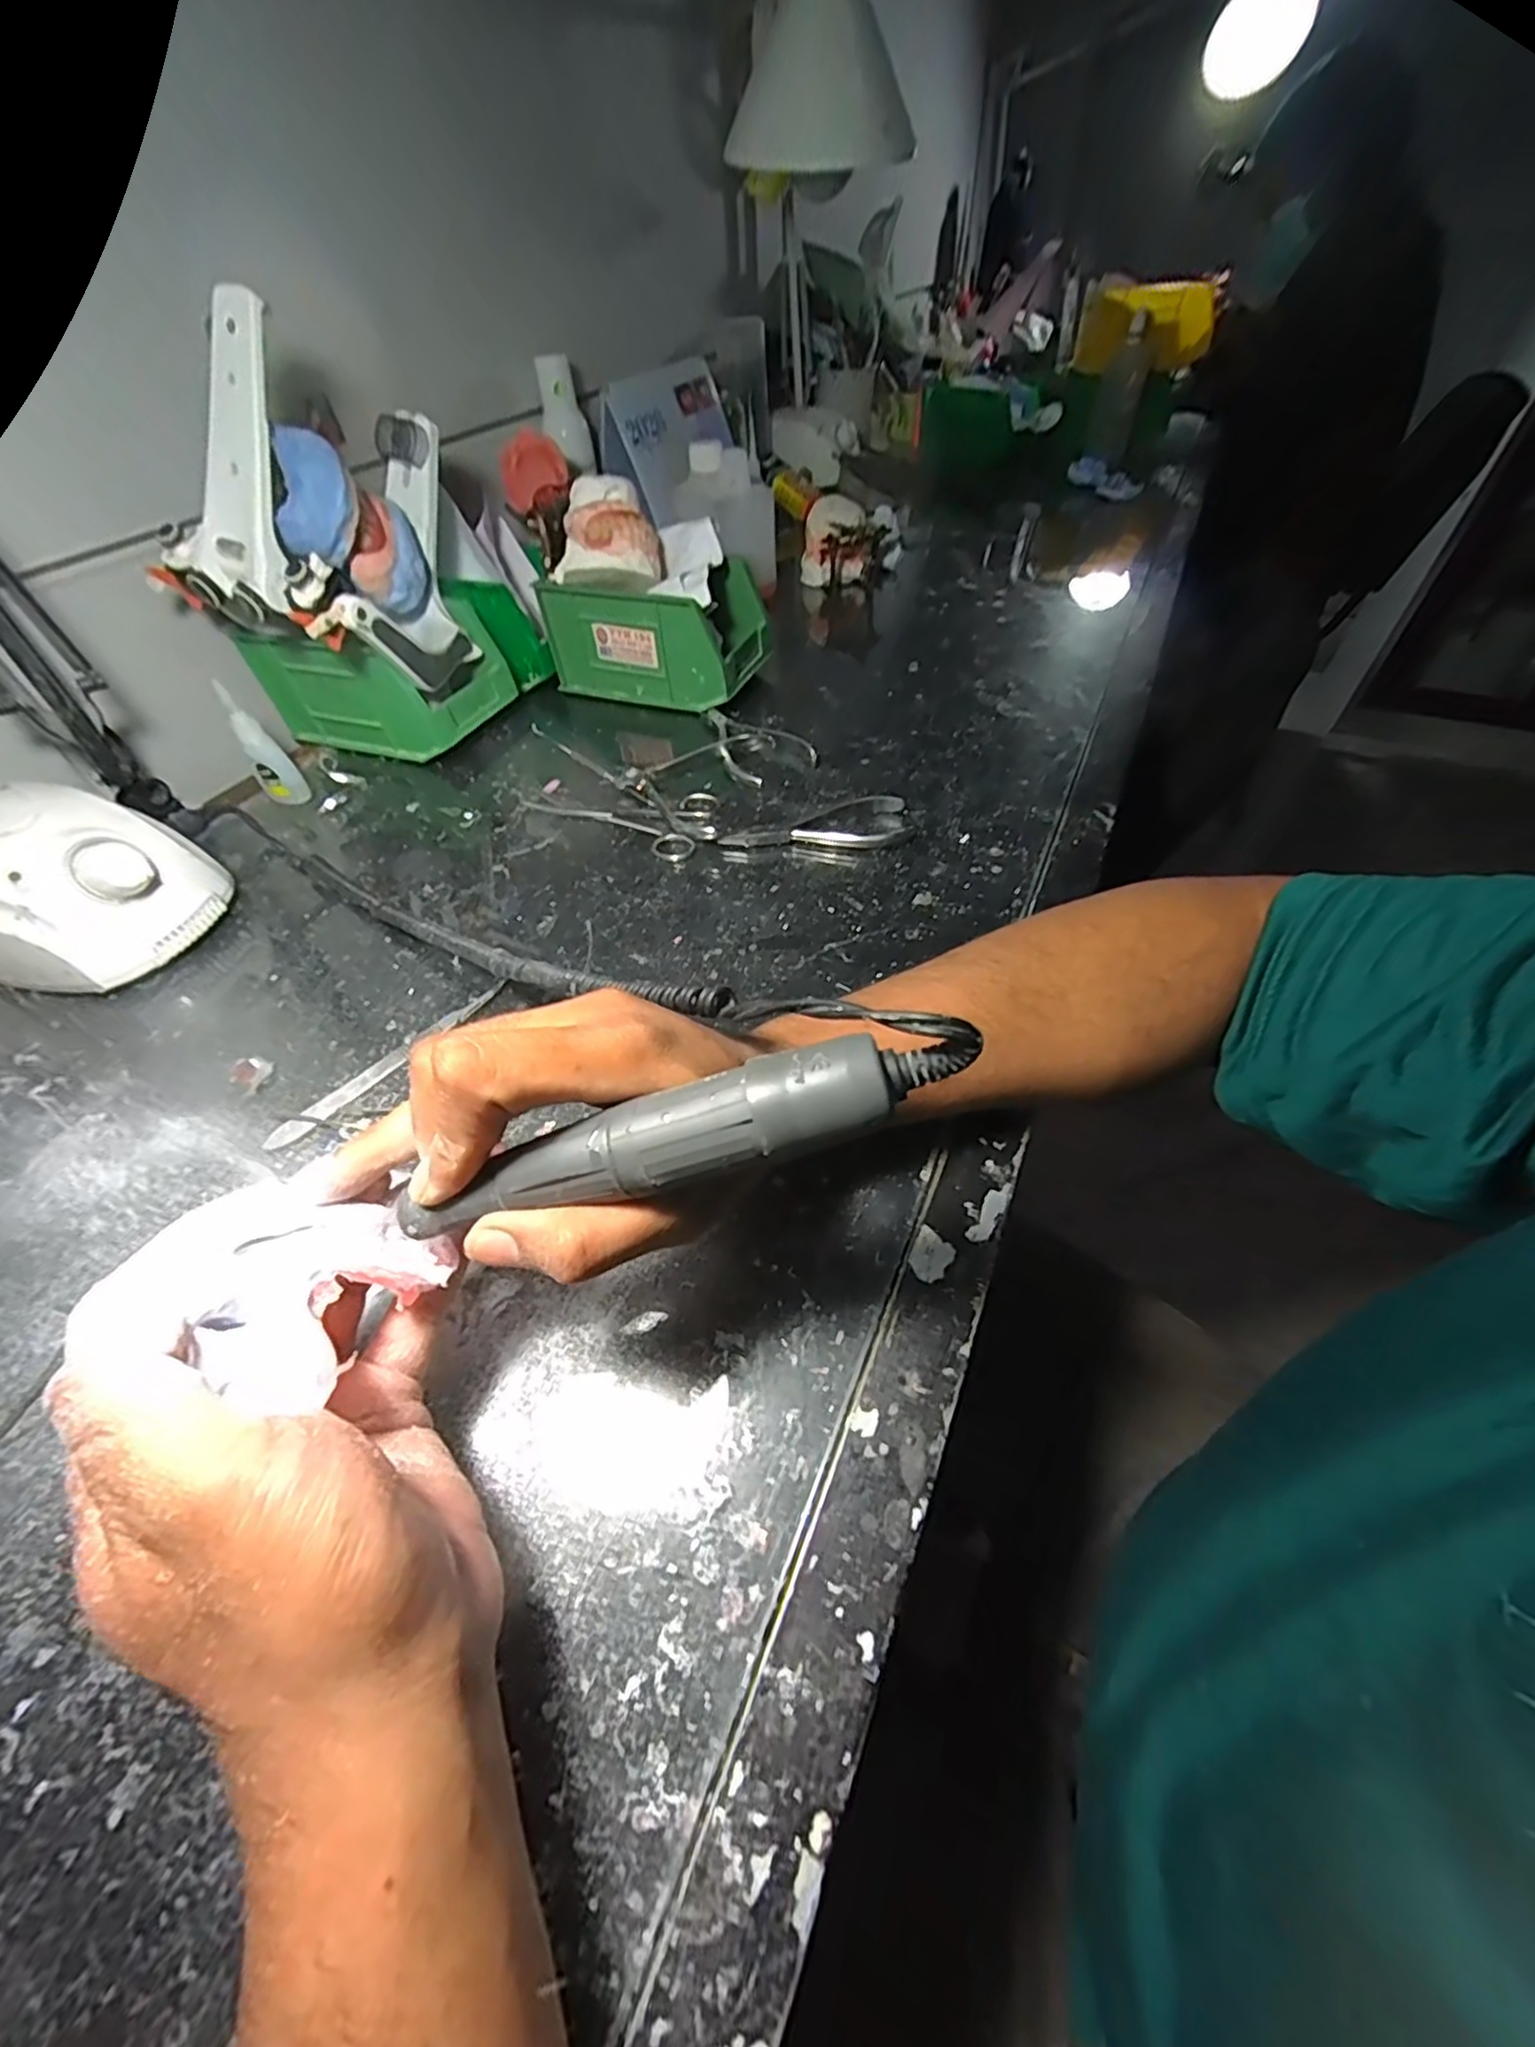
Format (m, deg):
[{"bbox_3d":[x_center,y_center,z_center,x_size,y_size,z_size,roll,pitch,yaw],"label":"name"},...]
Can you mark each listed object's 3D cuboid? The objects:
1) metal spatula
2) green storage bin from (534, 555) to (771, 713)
[{"bbox_3d":[-0.190,0.018,0.343,0.012,0.005,0.130,31,59,25],"label":"metal spatula"},{"bbox_3d":[-0.093,-0.345,0.588,0.174,0.079,0.098,18,54,16],"label":"green storage bin"}]

